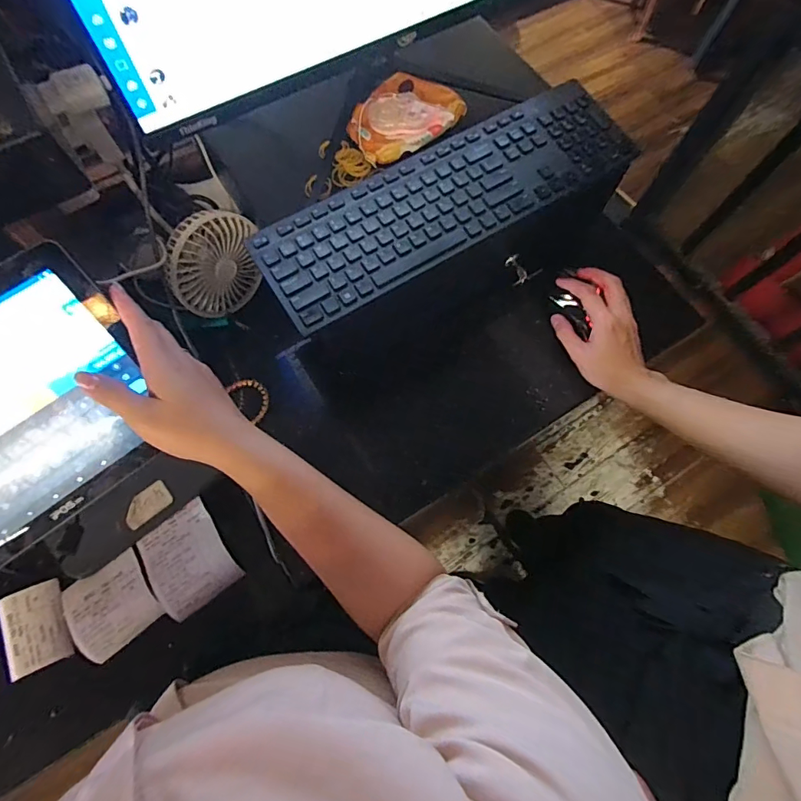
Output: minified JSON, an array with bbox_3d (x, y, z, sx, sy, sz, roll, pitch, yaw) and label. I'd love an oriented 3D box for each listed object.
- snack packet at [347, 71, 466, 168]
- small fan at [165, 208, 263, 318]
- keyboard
[{"bbox_3d":[0.000,-0.325,0.509,0.097,0.027,0.124,39,75,11],"label":"snack packet"},{"bbox_3d":[-0.223,-0.164,0.525,0.048,0.116,0.114,31,72,30],"label":"small fan"},{"bbox_3d":[0.056,-0.219,0.478,0.424,0.019,0.129,-29,75,-11],"label":"keyboard"}]

